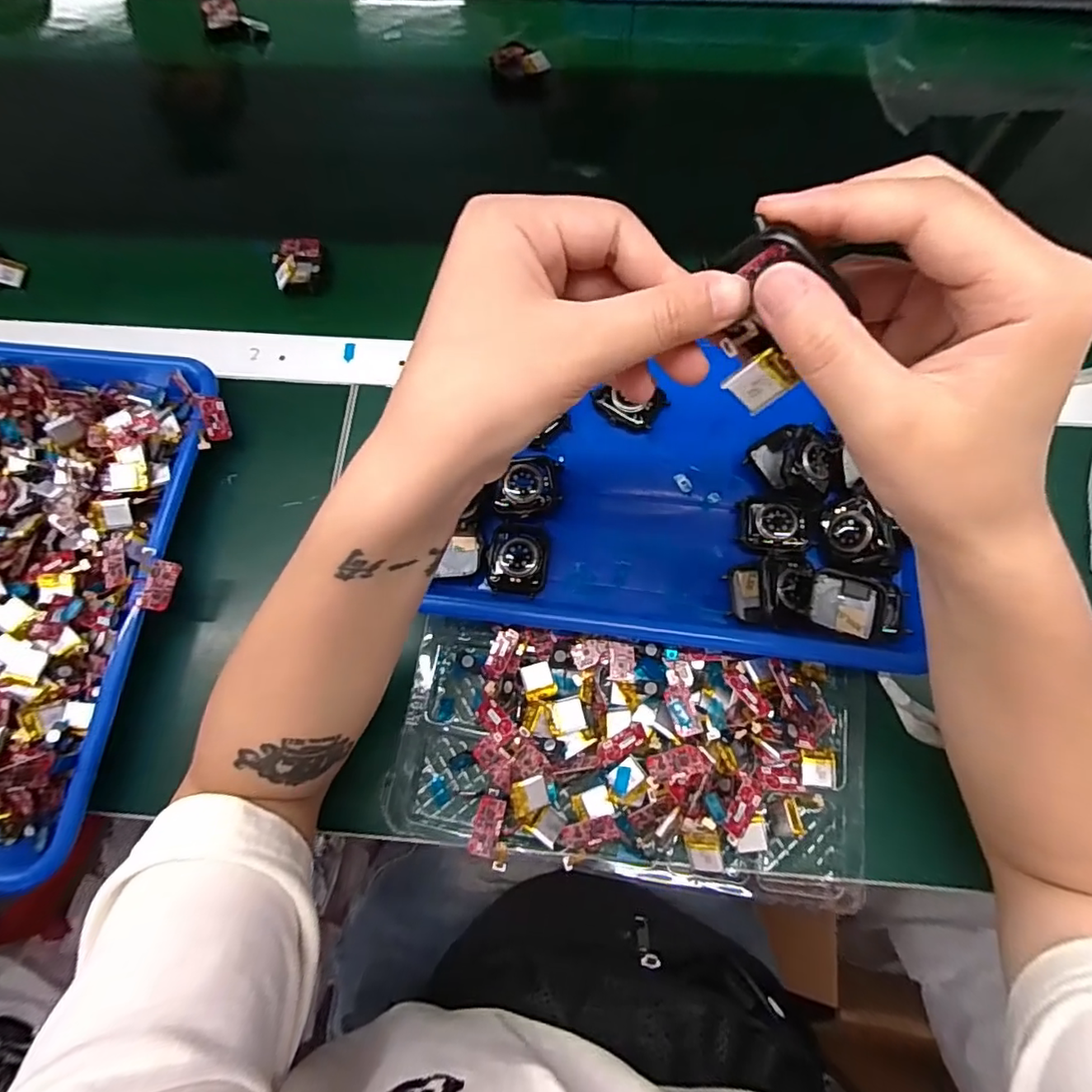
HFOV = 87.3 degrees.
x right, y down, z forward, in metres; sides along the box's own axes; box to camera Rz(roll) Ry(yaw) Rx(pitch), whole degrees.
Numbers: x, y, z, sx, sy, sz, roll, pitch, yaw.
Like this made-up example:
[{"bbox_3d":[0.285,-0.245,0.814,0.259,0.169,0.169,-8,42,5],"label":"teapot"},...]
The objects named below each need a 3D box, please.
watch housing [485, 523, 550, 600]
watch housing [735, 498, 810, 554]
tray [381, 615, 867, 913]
[{"bbox_3d":[-0.017,0.007,0.348,0.036,0.012,0.045,6,72,4],"label":"watch housing"},{"bbox_3d":[0.139,-0.012,0.348,0.041,0.014,0.037,7,72,4],"label":"watch housing"},{"bbox_3d":[0.046,0.117,0.324,0.259,0.036,0.126,7,72,4],"label":"tray"}]

